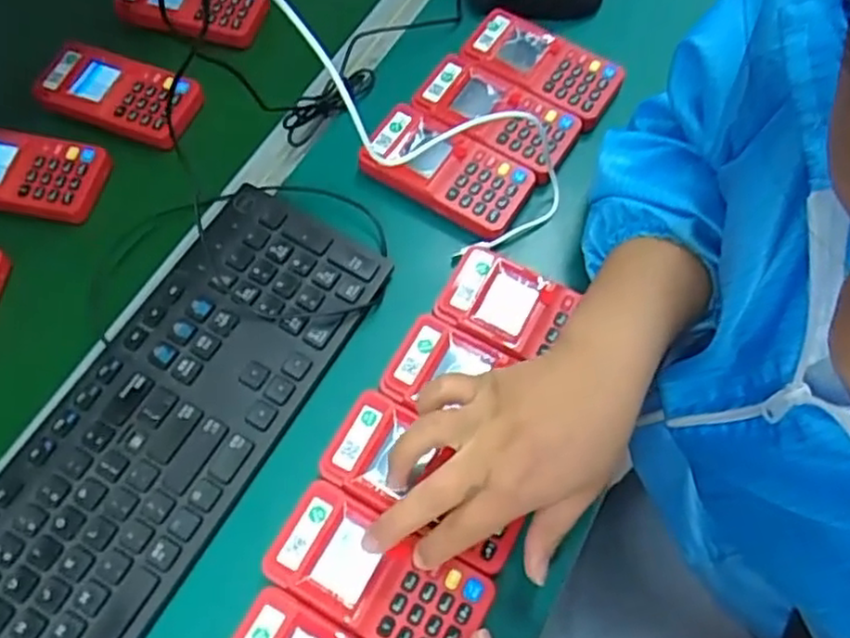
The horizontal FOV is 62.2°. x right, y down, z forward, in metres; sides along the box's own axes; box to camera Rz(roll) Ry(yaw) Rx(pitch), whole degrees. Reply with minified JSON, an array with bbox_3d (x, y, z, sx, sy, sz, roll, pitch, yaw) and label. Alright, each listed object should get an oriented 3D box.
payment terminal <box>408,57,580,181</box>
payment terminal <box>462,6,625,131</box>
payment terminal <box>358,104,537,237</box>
[{"bbox_3d":[0.053,-0.156,0.534,0.120,0.020,0.061,29,68,14],"label":"payment terminal"},{"bbox_3d":[0.088,-0.192,0.528,0.113,0.021,0.054,31,69,14],"label":"payment terminal"},{"bbox_3d":[0.017,-0.110,0.518,0.117,0.025,0.066,31,69,14],"label":"payment terminal"}]

